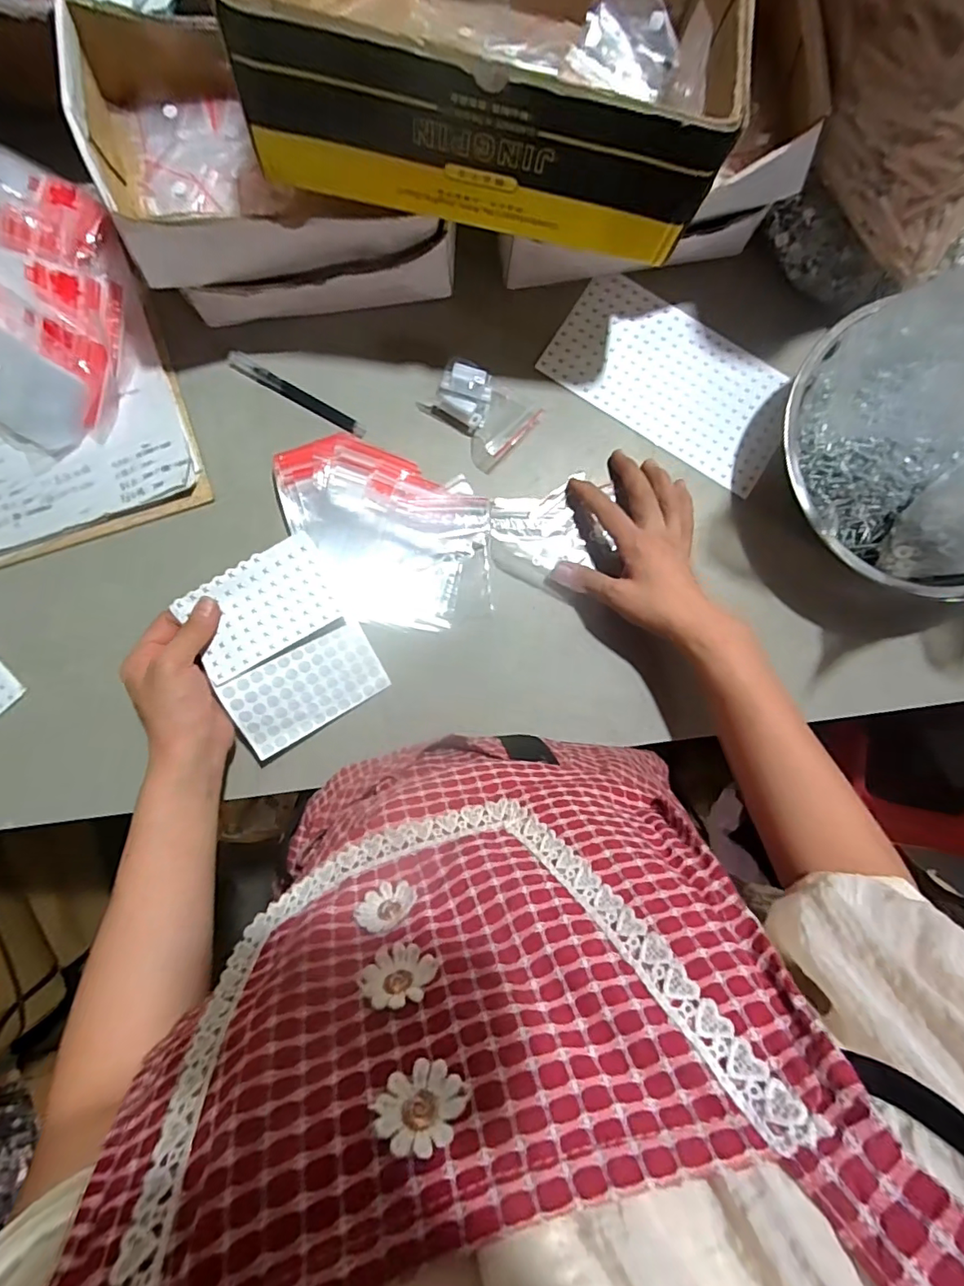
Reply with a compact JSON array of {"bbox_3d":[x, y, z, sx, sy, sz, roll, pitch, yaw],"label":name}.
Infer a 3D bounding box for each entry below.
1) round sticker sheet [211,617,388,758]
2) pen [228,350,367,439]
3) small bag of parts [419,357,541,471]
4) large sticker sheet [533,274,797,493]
[{"bbox_3d":[-0.145,0.037,0.442,0.122,0.004,0.070,-30,111,-14],"label":"round sticker sheet"},{"bbox_3d":[-0.168,-0.224,0.479,0.136,0.010,0.015,30,86,0],"label":"pen"},{"bbox_3d":[-0.001,-0.213,0.471,0.091,0.032,0.073,42,87,1],"label":"small bag of parts"},{"bbox_3d":[0.180,-0.247,0.497,0.229,0.006,0.124,31,86,0],"label":"large sticker sheet"}]

